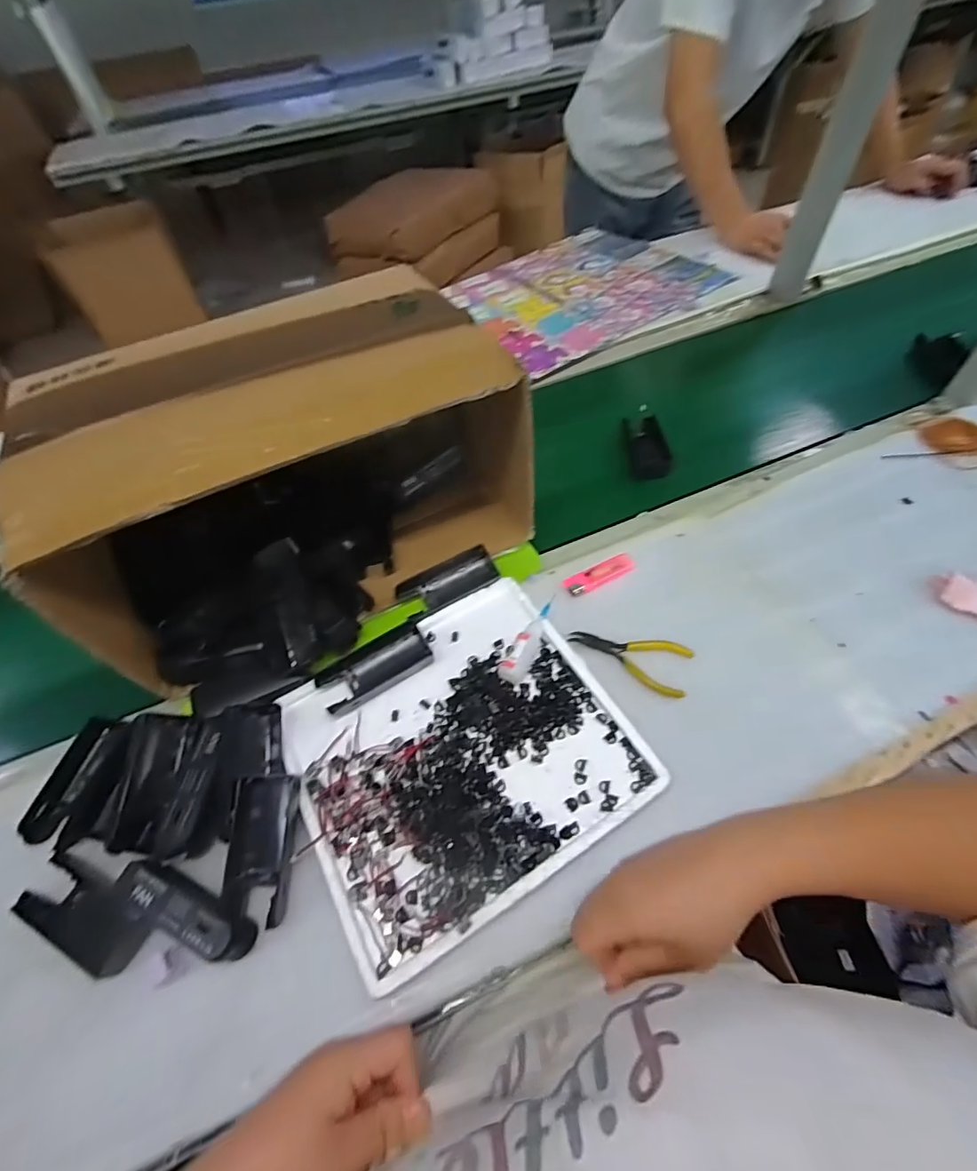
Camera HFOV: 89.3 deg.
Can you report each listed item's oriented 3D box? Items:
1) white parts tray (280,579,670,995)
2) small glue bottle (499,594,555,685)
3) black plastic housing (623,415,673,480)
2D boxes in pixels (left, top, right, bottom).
[{"bbox_3d":[-0.027,0.139,0.435,0.269,0.018,0.246,-29,59,-15],"label":"white parts tray"},{"bbox_3d":[0.042,0.050,0.484,0.022,0.022,0.098,23,60,18],"label":"small glue bottle"},{"bbox_3d":[0.215,-0.189,0.675,0.051,0.021,0.105,-1,56,3],"label":"black plastic housing"}]

